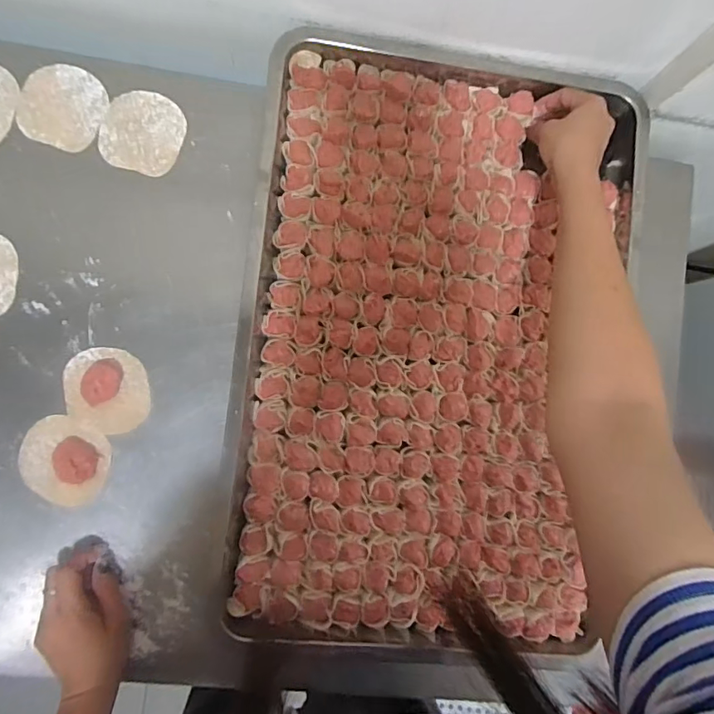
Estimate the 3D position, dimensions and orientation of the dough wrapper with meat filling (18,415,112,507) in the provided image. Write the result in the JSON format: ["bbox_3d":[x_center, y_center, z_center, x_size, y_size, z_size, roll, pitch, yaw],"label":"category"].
[{"bbox_3d":[-0.282,0.100,0.479,0.083,0.023,0.081,0,87,-8],"label":"dough wrapper with meat filling"}]

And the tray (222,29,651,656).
[{"bbox_3d":[0.080,-0.014,0.516,0.374,0.054,0.587,6,87,-8],"label":"tray"}]

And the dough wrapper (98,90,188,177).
[{"bbox_3d":[-0.220,-0.232,0.513,0.080,0.004,0.083,0,87,-8],"label":"dough wrapper"}]

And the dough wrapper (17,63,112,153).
[{"bbox_3d":[-0.300,-0.254,0.507,0.081,0.006,0.083,0,87,-8],"label":"dough wrapper"}]

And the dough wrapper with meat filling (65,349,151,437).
[{"bbox_3d":[-0.245,0.033,0.487,0.075,0.016,0.082,0,87,-8],"label":"dough wrapper with meat filling"}]

